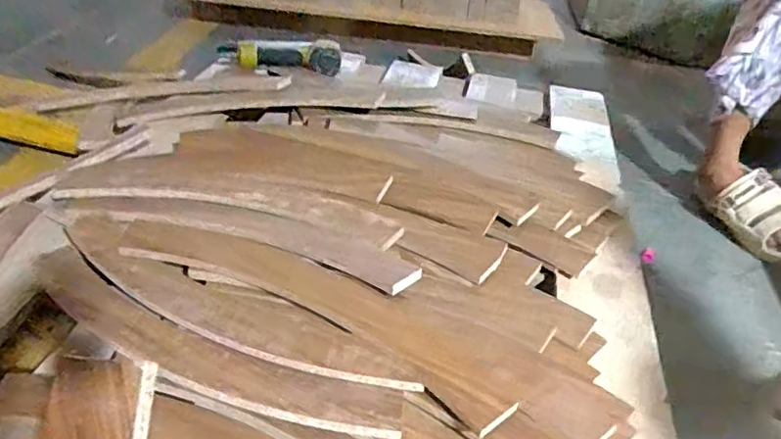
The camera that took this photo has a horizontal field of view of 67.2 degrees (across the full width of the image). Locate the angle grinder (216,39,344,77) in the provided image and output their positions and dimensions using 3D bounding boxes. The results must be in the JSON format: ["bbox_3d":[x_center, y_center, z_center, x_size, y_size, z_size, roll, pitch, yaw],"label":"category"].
[{"bbox_3d":[-0.212,-0.311,1.123,0.227,0.054,0.062,4,36,-3],"label":"angle grinder"}]

